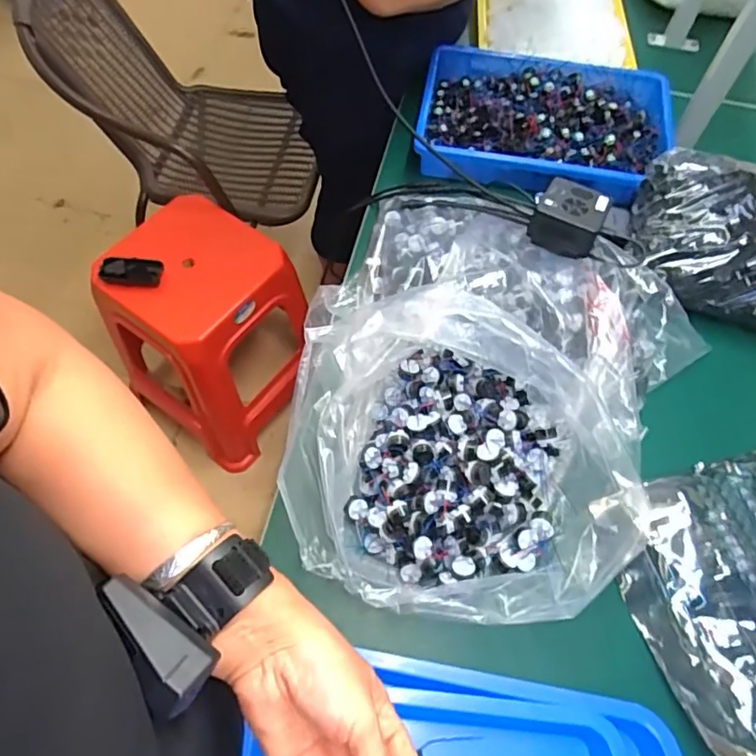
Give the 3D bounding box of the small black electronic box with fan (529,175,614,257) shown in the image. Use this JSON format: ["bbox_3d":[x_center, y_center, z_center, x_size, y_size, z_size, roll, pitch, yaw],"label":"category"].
[{"bbox_3d":[0.227,-0.191,0.669,0.078,0.046,0.078,27,65,12],"label":"small black electronic box with fan"}]

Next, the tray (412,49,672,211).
[{"bbox_3d":[0.251,-0.387,0.852,0.376,0.052,0.272,13,63,5],"label":"tray"}]

